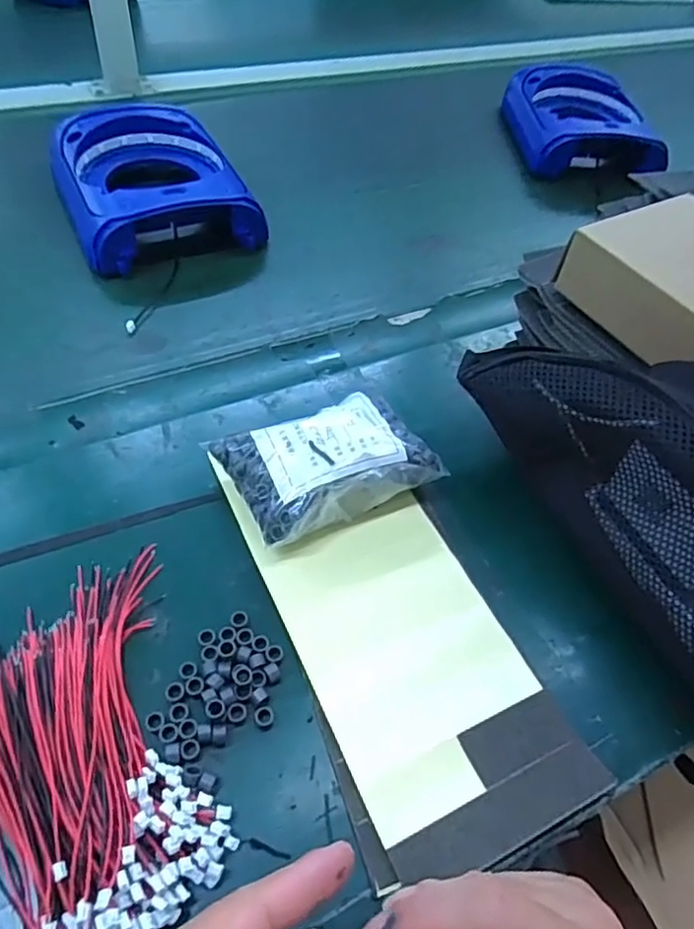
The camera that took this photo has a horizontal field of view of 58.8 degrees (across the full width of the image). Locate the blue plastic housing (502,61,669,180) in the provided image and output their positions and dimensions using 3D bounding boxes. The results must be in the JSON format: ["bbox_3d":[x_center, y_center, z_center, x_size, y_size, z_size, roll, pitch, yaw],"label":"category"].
[{"bbox_3d":[0.304,-0.447,0.802,0.167,0.072,0.212,1,54,-7],"label":"blue plastic housing"}]

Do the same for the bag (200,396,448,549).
[{"bbox_3d":[-0.013,-0.001,0.420,0.126,0.059,0.084,-22,58,-21],"label":"bag"}]

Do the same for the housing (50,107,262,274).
[{"bbox_3d":[-0.202,-0.288,0.627,0.169,0.062,0.213,-20,57,-20],"label":"housing"}]

